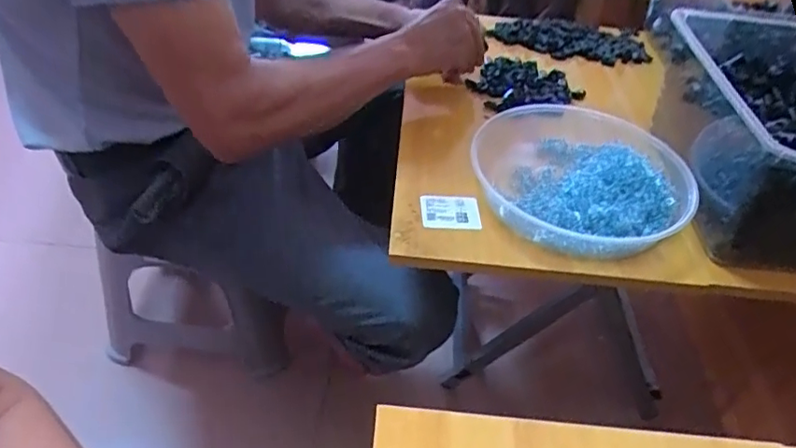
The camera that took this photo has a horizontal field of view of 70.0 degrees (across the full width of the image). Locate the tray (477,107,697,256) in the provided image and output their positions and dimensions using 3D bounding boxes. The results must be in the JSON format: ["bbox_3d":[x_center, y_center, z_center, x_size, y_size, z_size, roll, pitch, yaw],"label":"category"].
[{"bbox_3d":[0.202,-0.061,0.642,0.235,0.044,0.255,3,42,-3],"label":"tray"}]

